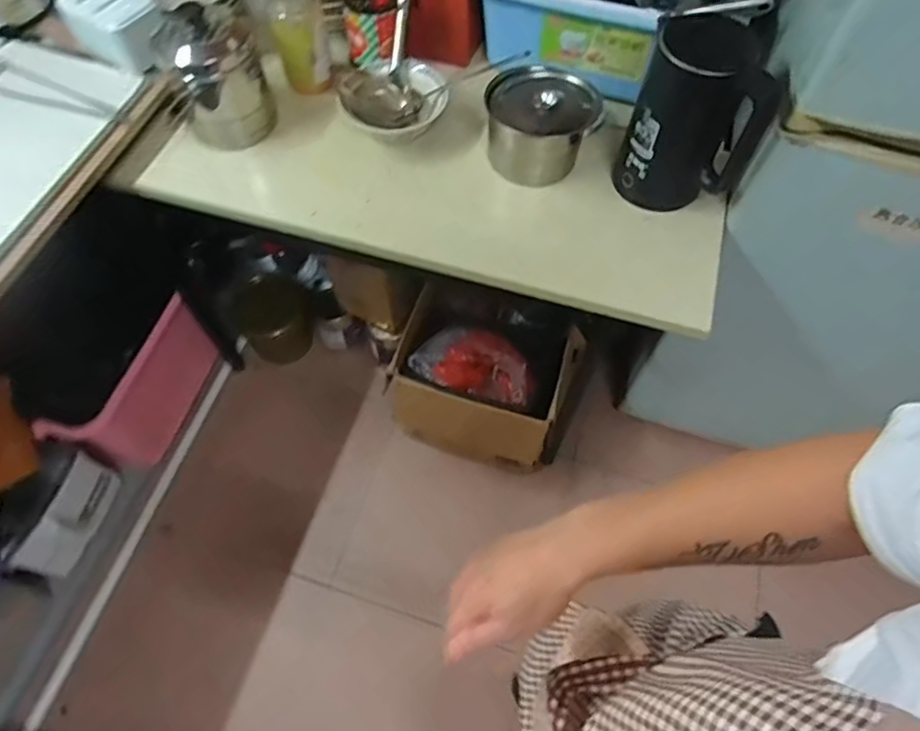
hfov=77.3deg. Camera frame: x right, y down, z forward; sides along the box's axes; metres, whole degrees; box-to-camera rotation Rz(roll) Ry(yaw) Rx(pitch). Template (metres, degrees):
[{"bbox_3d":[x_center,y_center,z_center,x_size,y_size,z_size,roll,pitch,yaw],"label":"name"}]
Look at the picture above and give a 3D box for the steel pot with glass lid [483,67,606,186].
[{"bbox_3d":[0.128,-0.403,0.963,0.158,0.110,0.160,1,62,-1],"label":"steel pot with glass lid"}]

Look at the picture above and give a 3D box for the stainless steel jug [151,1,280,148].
[{"bbox_3d":[-0.416,-0.489,0.967,0.150,0.188,0.128,-36,69,-19],"label":"stainless steel jug"}]

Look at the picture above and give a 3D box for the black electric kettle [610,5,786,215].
[{"bbox_3d":[0.354,-0.373,0.859,0.186,0.255,0.127,19,63,8],"label":"black electric kettle"}]

